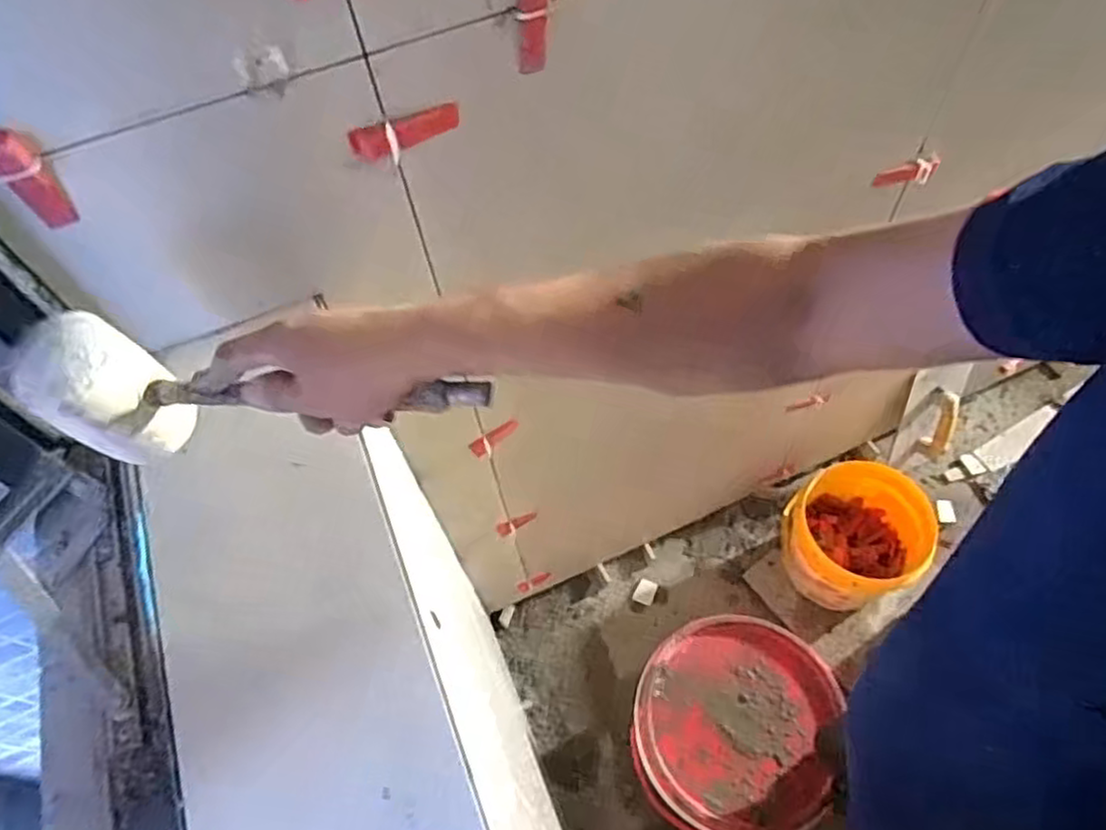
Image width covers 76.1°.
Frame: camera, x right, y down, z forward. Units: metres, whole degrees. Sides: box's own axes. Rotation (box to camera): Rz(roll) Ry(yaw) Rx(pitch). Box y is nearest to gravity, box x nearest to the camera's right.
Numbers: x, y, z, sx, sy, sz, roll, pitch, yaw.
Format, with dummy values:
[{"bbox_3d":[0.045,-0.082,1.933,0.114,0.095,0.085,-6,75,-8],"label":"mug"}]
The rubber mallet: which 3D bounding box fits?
[{"bbox_3d":[-0.179,-0.009,0.459,0.277,0.094,0.068,3,58,2],"label":"rubber mallet"}]

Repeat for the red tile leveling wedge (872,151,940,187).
[{"bbox_3d":[0.437,-0.298,0.871,0.087,0.031,0.013,-15,58,-5],"label":"red tile leveling wedge"}]

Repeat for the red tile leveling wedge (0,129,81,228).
[{"bbox_3d":[-0.345,-0.153,0.470,0.028,0.075,0.018,-34,62,-16],"label":"red tile leveling wedge"}]

